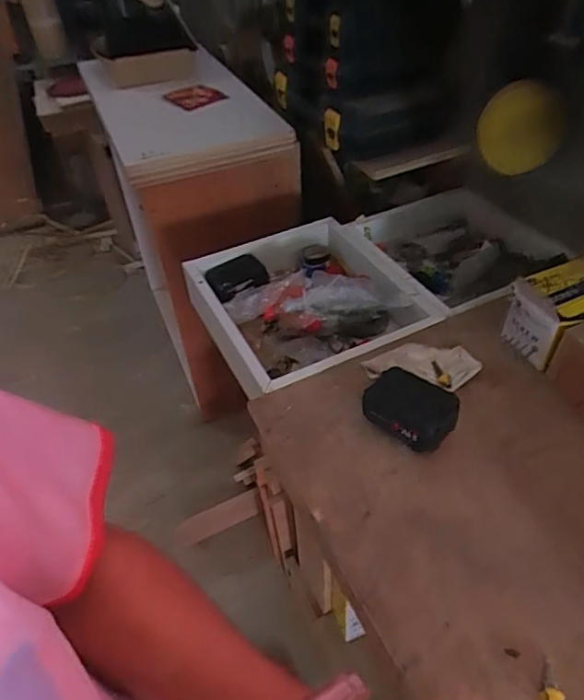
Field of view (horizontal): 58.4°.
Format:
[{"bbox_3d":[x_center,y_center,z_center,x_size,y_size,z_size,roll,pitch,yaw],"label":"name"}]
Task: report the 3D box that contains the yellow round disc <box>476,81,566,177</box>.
[{"bbox_3d":[0.375,-0.362,0.866,0.130,0.146,0.032,21,52,25],"label":"yellow round disc"}]

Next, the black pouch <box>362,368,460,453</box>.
[{"bbox_3d":[0.161,0.084,0.710,0.119,0.062,0.079,28,55,29],"label":"black pouch"}]

